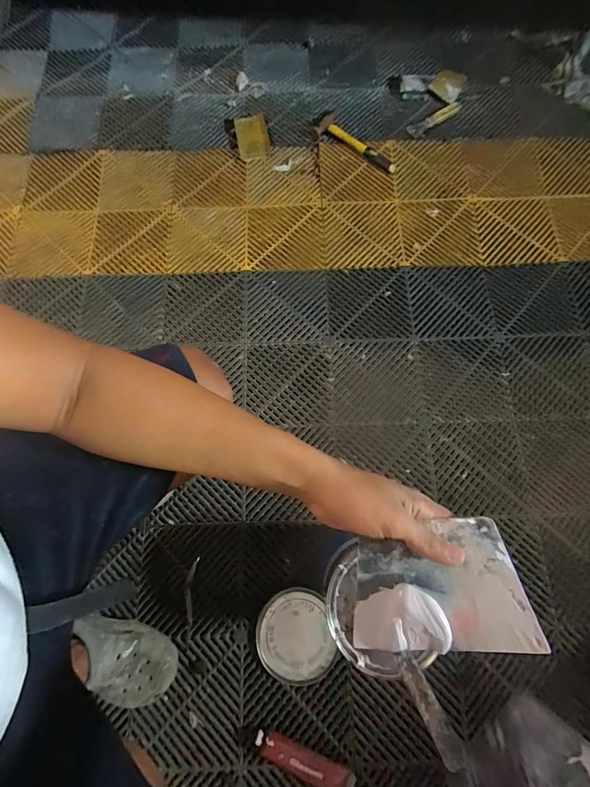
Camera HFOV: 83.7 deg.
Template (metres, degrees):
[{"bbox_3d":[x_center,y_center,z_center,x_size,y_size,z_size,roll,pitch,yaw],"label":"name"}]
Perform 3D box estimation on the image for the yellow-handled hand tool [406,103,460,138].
[{"bbox_3d":[0.392,-0.783,0.935,0.164,0.015,0.048,-36,78,-8],"label":"yellow-handled hand tool"}]

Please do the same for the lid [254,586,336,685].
[{"bbox_3d":[-0.001,0.458,0.618,0.137,0.019,0.153,-15,75,2],"label":"lid"}]

